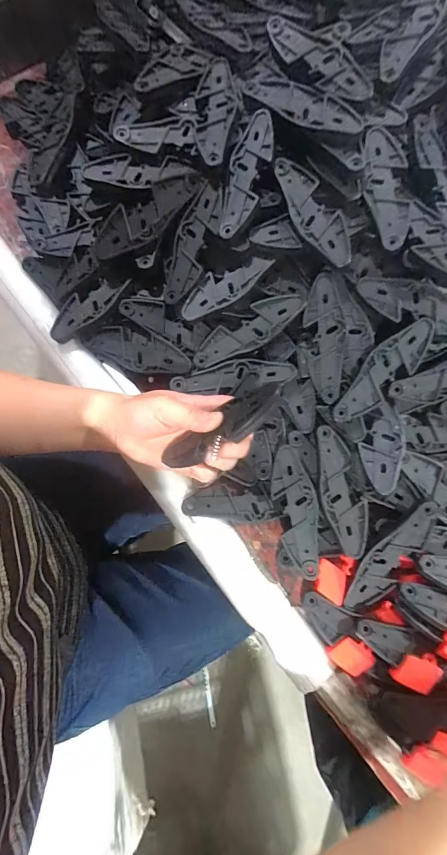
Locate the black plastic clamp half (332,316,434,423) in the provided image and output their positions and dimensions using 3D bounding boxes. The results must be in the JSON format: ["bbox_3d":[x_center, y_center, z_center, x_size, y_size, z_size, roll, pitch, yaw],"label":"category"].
[{"bbox_3d":[0.156,-0.054,0.354,0.038,0.011,0.123,43,94,8],"label":"black plastic clamp half"}]

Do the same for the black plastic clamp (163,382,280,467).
[{"bbox_3d":[-0.003,0.000,0.302,0.116,0.019,0.031,-31,77,25],"label":"black plastic clamp"}]

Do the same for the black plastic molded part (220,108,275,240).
[{"bbox_3d":[0.022,-0.249,0.360,0.036,0.008,0.123,17,95,2],"label":"black plastic molded part"}]

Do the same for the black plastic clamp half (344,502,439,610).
[{"bbox_3d":[0.158,0.123,0.344,0.037,0.008,0.123,35,99,6],"label":"black plastic clamp half"}]

